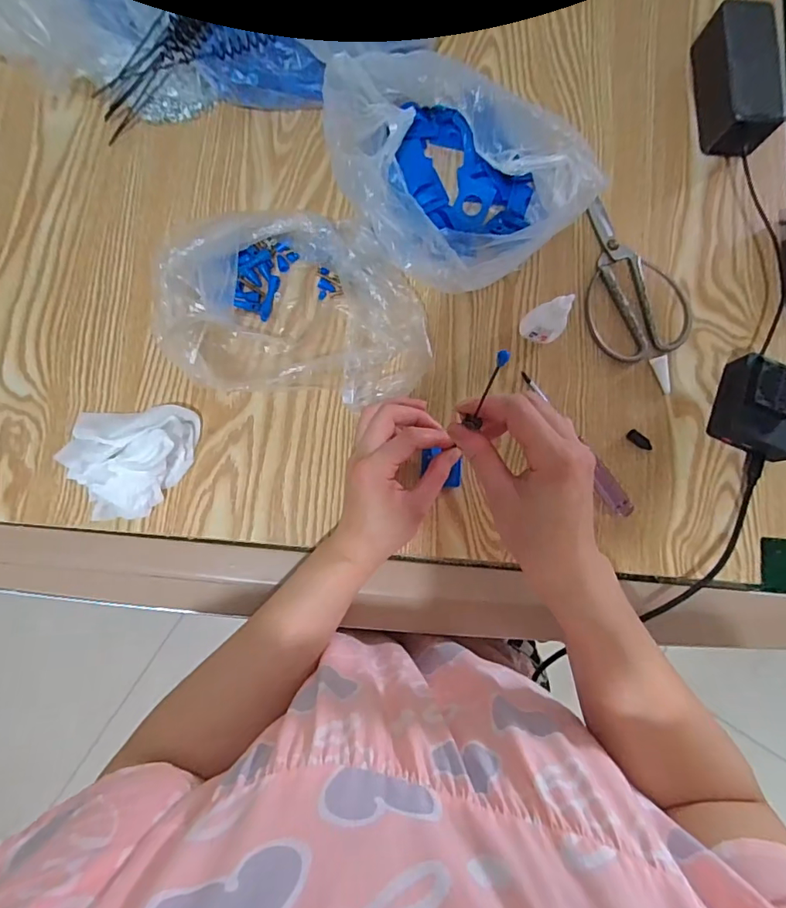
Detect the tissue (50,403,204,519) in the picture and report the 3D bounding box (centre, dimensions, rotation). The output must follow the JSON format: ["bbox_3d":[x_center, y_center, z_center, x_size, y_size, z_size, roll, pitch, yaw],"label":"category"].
[{"bbox_3d":[-0.210,0.005,0.402,0.103,0.036,0.089,-8,83,-6],"label":"tissue"}]

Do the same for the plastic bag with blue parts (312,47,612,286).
[{"bbox_3d":[0.041,-0.233,0.426,0.146,0.096,0.203,-43,87,-9],"label":"plastic bag with blue parts"}]

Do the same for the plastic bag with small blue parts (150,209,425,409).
[{"bbox_3d":[-0.072,-0.126,0.413,0.211,0.075,0.157,8,81,-3],"label":"plastic bag with small blue parts"}]

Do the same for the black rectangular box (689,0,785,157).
[{"bbox_3d":[0.337,-0.358,0.491,0.059,0.054,0.144,2,82,-4],"label":"black rectangular box"}]

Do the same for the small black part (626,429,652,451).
[{"bbox_3d":[0.223,-0.012,0.454,0.025,0.004,0.011,38,81,2],"label":"small black part"}]

